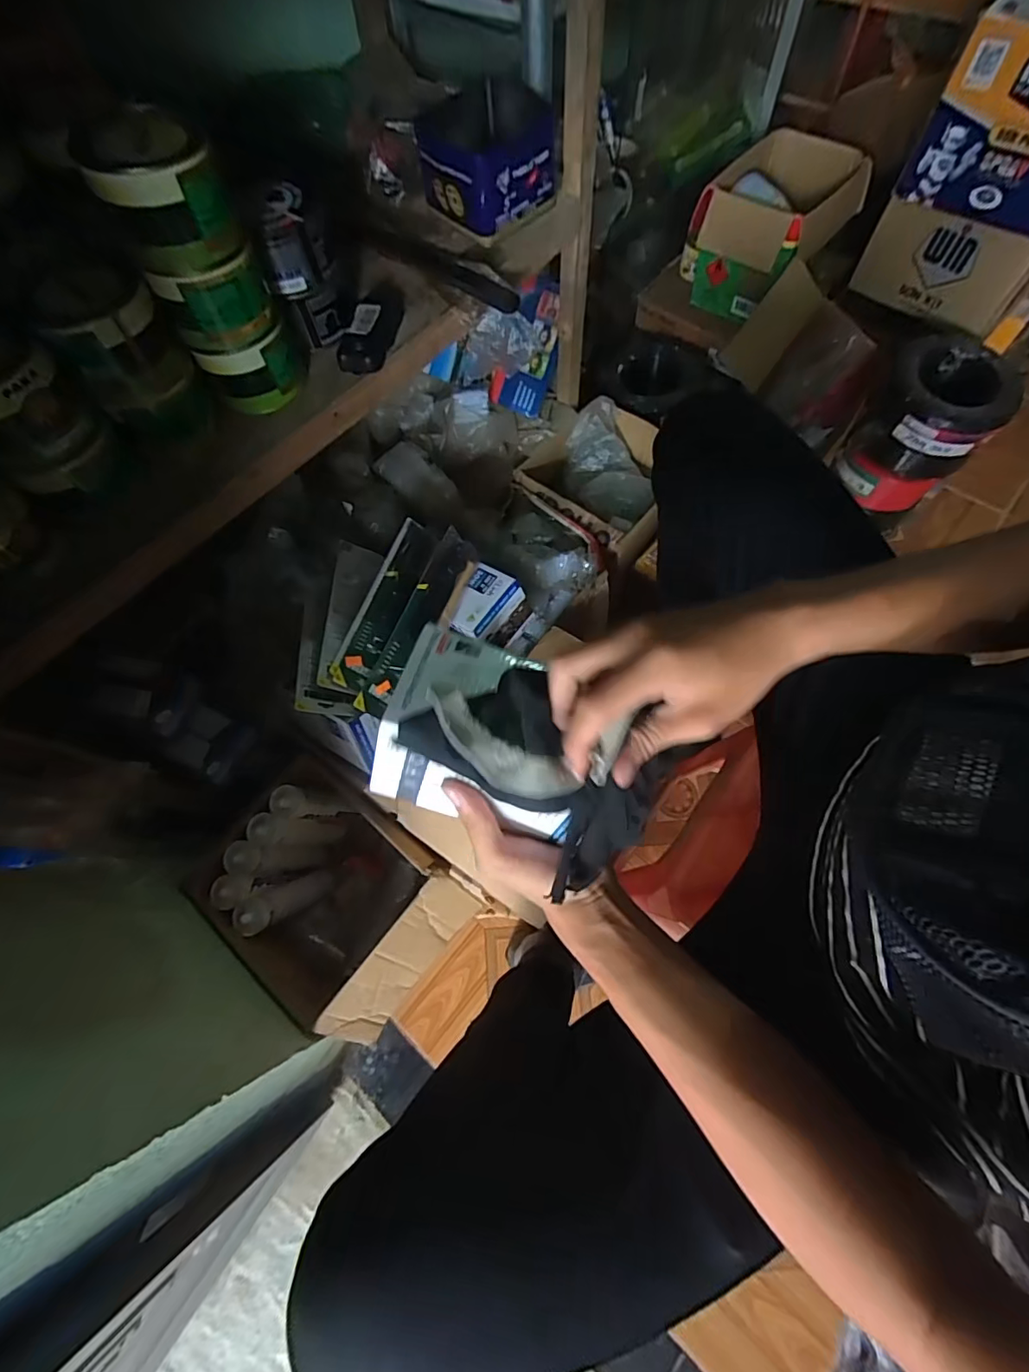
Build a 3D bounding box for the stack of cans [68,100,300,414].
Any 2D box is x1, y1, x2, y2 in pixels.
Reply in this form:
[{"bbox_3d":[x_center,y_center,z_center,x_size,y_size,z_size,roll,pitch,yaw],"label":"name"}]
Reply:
[{"bbox_3d":[-0.294,-0.391,0.502,0.096,0.205,0.088,-28,68,-9],"label":"stack of cans"}]

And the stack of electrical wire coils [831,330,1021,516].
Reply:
[{"bbox_3d":[0.780,-0.503,1.020,0.202,0.239,0.228,29,72,14],"label":"stack of electrical wire coils"}]

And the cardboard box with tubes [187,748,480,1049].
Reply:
[{"bbox_3d":[-0.257,0.314,0.797,0.324,0.199,0.248,36,73,16],"label":"cardboard box with tubes"}]

